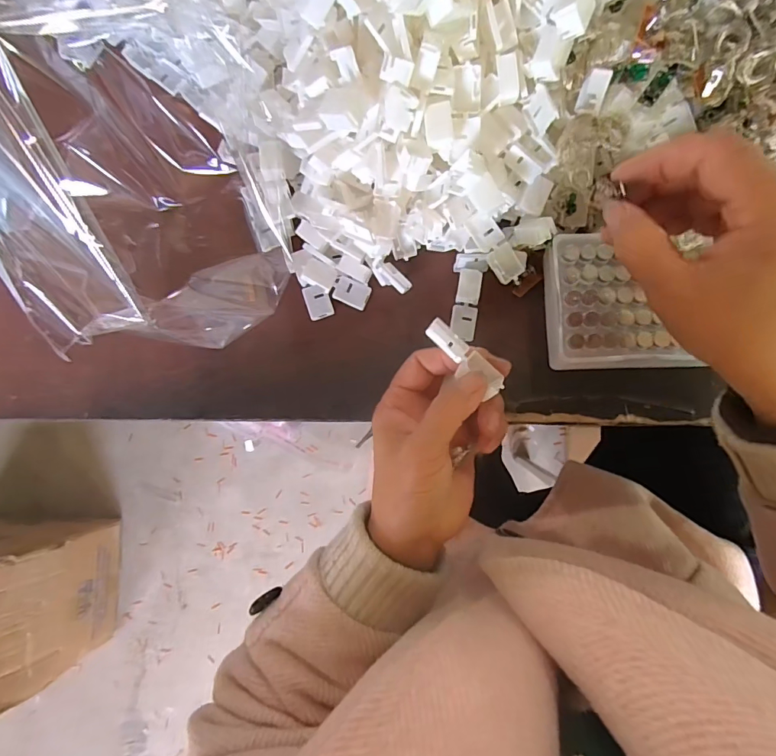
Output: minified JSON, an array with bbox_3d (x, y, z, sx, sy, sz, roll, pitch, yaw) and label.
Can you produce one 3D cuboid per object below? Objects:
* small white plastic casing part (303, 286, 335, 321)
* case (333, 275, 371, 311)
[{"bbox_3d":[-0.056,-0.061,0.350,0.020,0.006,0.027,-17,85,1],"label":"small white plastic casing part"},{"bbox_3d":[-0.028,-0.068,0.350,0.027,0.004,0.021,20,101,-5],"label":"case"}]

